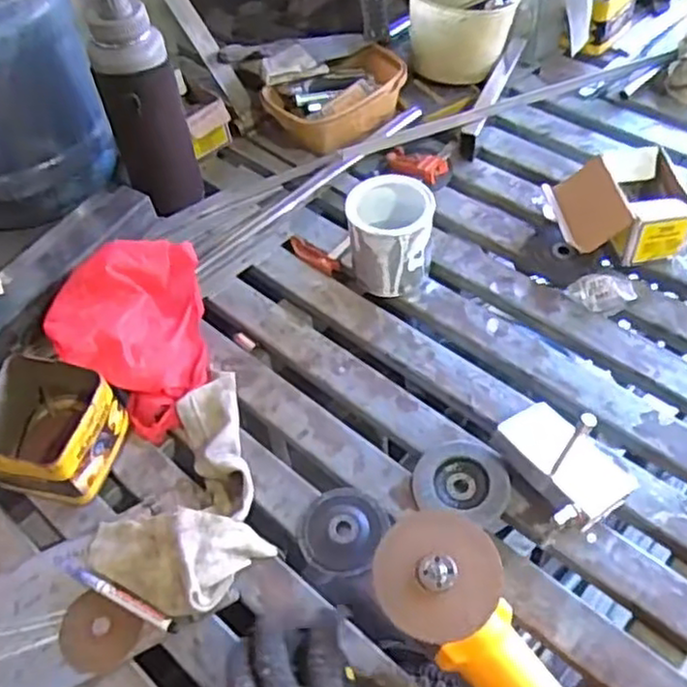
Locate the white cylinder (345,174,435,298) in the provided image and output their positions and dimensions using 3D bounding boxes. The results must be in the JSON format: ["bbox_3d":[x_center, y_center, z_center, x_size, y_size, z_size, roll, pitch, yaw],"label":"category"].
[{"bbox_3d":[0.058,-0.135,0.848,0.101,0.114,0.117,4,54,7],"label":"white cylinder"}]

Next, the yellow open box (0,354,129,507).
[{"bbox_3d":[-0.302,0.087,0.723,0.123,0.076,0.131,10,55,11],"label":"yellow open box"}]

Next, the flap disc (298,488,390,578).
[{"bbox_3d":[-0.004,0.184,0.688,0.079,0.018,0.082,-3,53,3],"label":"flap disc"}]

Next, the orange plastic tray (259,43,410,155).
[{"bbox_3d":[-0.001,-0.356,1.022,0.192,0.067,0.134,-33,58,-19],"label":"orange plastic tray"}]

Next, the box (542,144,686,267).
[{"bbox_3d":[0.344,-0.167,0.873,0.150,0.079,0.153,-7,53,0],"label":"box"}]

